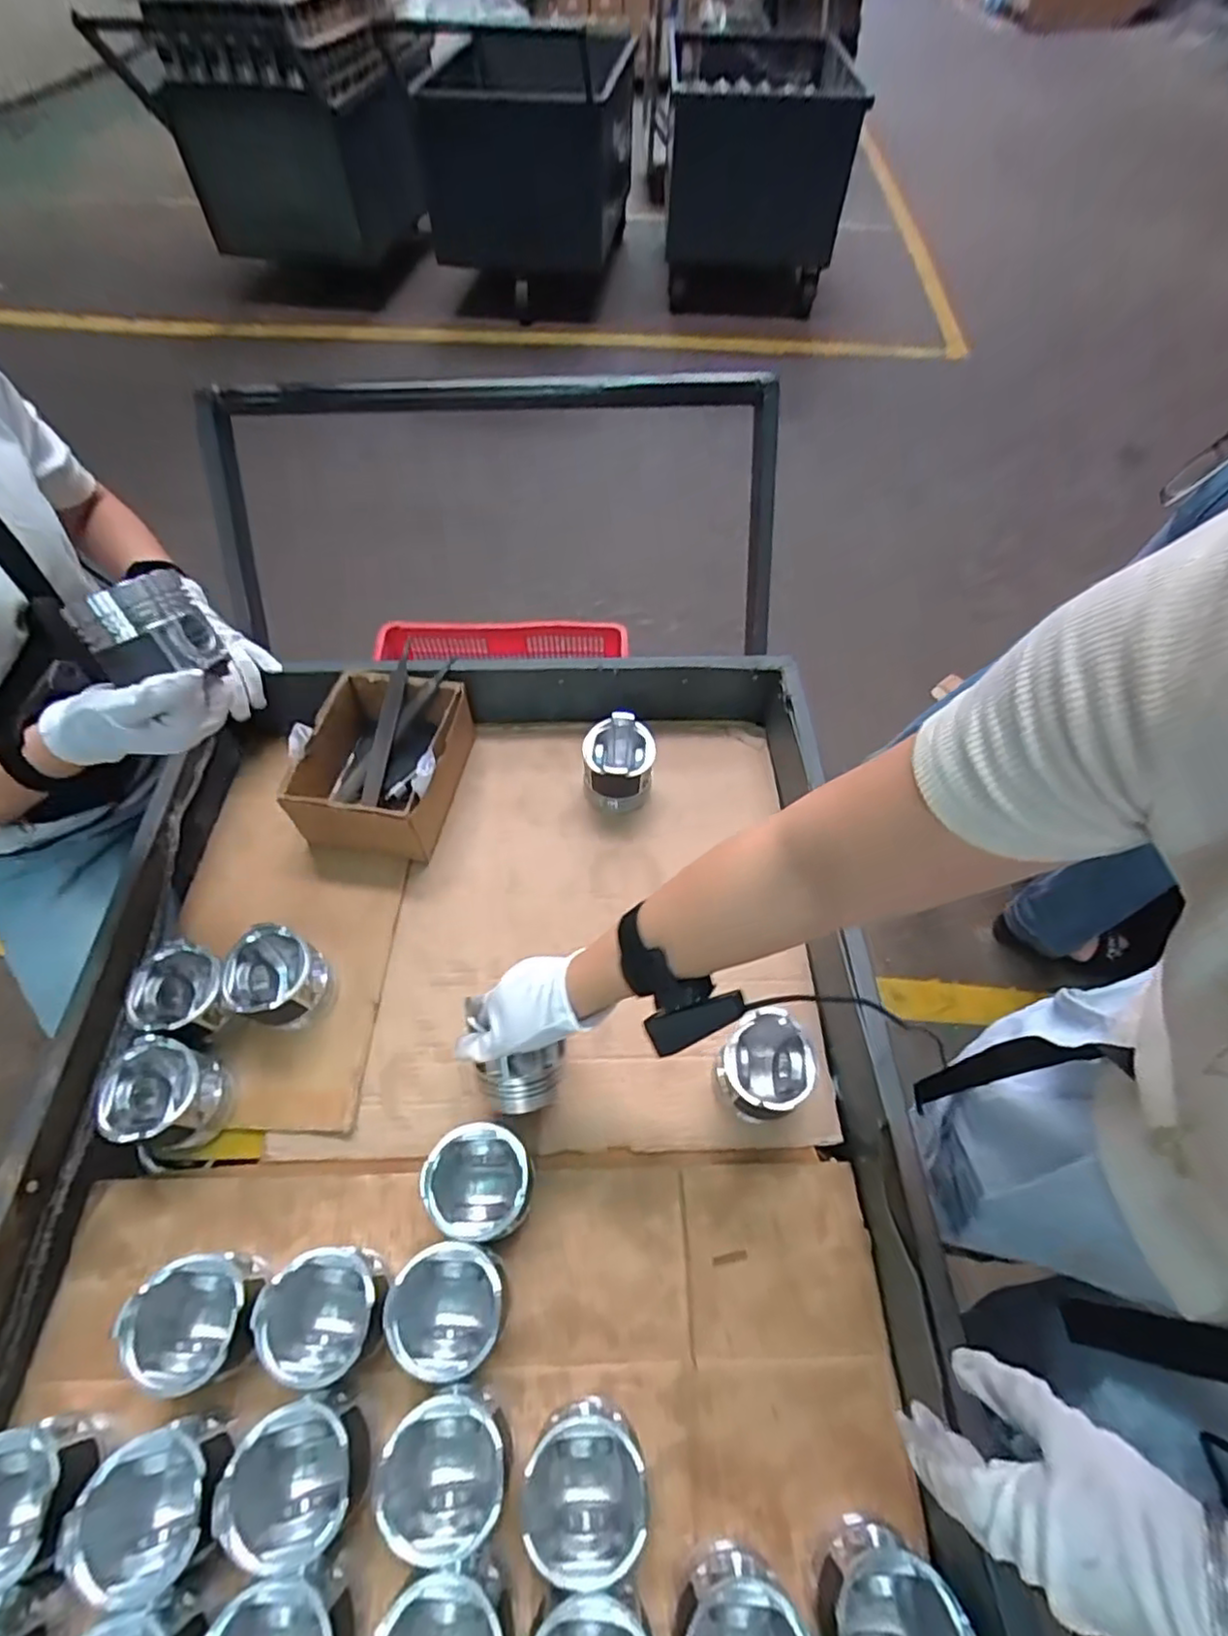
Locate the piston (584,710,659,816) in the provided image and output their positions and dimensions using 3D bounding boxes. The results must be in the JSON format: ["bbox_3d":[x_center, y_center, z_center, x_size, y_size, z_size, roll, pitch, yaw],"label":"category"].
[{"bbox_3d":[0.008,-0.068,0.814,0.086,0.084,0.092,10,57,6],"label":"piston"}]

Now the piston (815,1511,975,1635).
[{"bbox_3d":[0.179,0.524,0.433,0.079,0.093,0.083,0,57,0],"label":"piston"}]

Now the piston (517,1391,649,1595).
[{"bbox_3d":[-0.023,0.475,0.474,0.087,0.082,0.082,0,57,0],"label":"piston"}]

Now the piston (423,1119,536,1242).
[{"bbox_3d":[-0.110,0.313,0.570,0.085,0.093,0.083,2,57,1],"label":"piston"}]

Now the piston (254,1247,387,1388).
[{"bbox_3d":[-0.220,0.385,0.520,0.084,0.076,0.080,0,57,0],"label":"piston"}]

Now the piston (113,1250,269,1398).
[{"bbox_3d":[-0.312,0.381,0.508,0.089,0.081,0.083,-11,57,-7],"label":"piston"}]

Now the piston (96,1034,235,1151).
[{"bbox_3d":[-0.407,0.252,0.603,0.087,0.086,0.080,0,57,0],"label":"piston"}]

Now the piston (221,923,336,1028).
[{"bbox_3d":[-0.328,0.161,0.654,0.076,0.080,0.081,0,57,0],"label":"piston"}]

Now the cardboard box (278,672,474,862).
[{"bbox_3d":[-0.264,-0.065,0.786,0.168,0.089,0.205,7,57,4],"label":"cardboard box"}]

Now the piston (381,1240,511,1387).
[{"bbox_3d":[-0.126,0.385,0.525,0.080,0.088,0.086,0,57,0],"label":"piston"}]

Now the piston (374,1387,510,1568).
[{"bbox_3d":[-0.116,0.462,0.476,0.084,0.089,0.081,0,57,0],"label":"piston"}]

